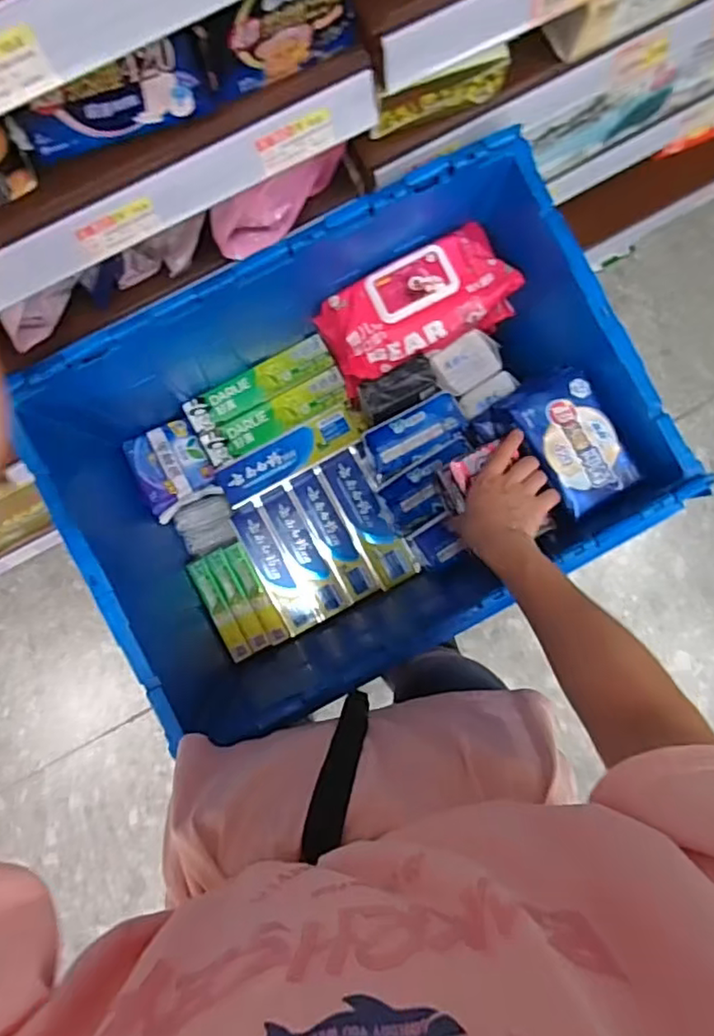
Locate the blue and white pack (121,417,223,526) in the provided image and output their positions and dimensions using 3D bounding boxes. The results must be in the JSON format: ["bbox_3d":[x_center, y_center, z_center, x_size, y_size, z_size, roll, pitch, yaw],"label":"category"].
[{"bbox_3d":[-0.243,-0.068,0.837,0.097,0.036,0.112,-27,88,-2],"label":"blue and white pack"}]

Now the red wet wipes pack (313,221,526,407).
[{"bbox_3d":[0.070,-0.246,0.746,0.225,0.077,0.110,-28,90,-3],"label":"red wet wipes pack"}]

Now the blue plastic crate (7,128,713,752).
[{"bbox_3d":[-0.005,-0.069,0.746,0.579,0.281,0.408,-28,90,-3],"label":"blue plastic crate"}]

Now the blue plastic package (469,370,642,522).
[{"bbox_3d":[0.232,-0.085,0.690,0.102,0.034,0.145,-27,88,-2],"label":"blue plastic package"}]

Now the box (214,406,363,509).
[{"bbox_3d":[-0.086,-0.080,0.838,0.197,0.044,0.050,-27,90,-3],"label":"box"}]

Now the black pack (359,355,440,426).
[{"bbox_3d":[0.051,-0.154,0.764,0.094,0.030,0.046,-27,90,-3],"label":"black pack"}]

